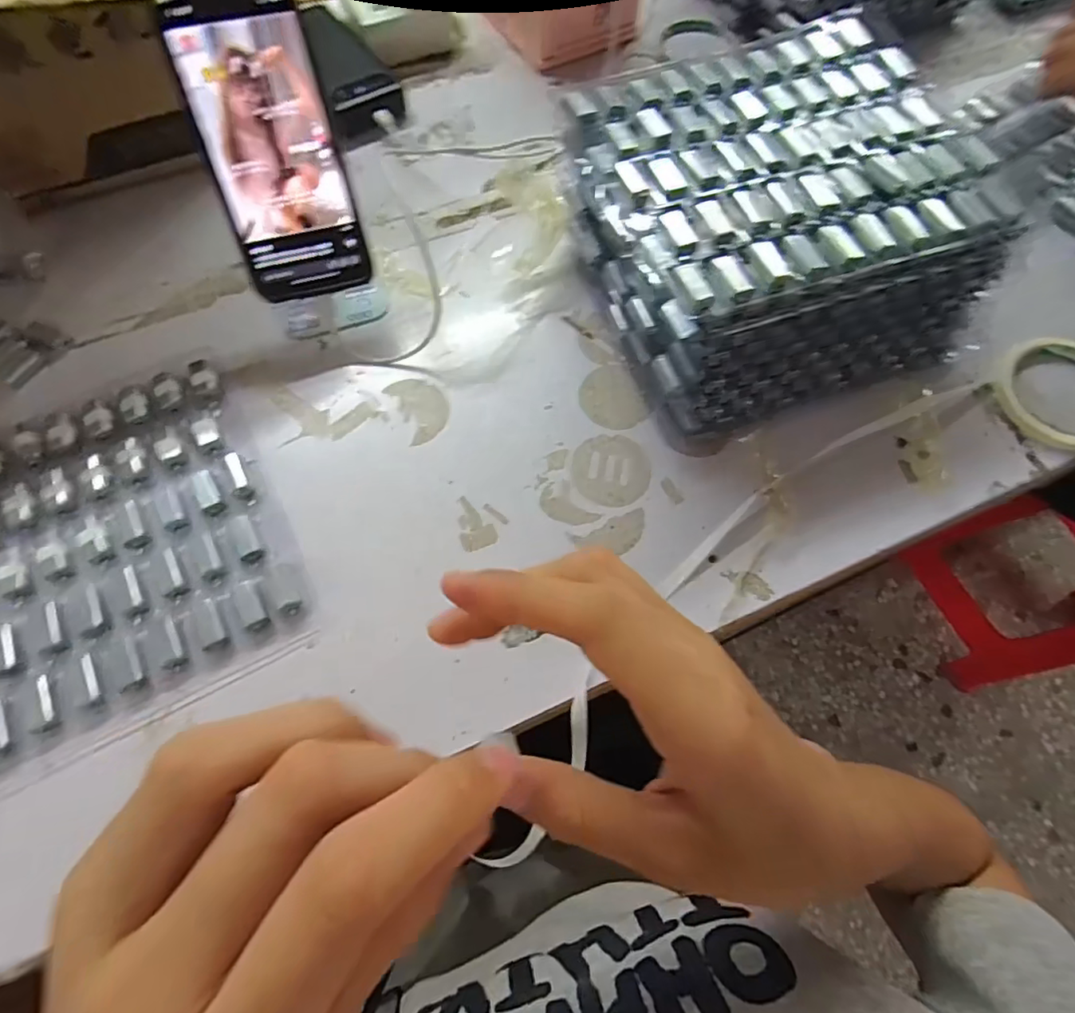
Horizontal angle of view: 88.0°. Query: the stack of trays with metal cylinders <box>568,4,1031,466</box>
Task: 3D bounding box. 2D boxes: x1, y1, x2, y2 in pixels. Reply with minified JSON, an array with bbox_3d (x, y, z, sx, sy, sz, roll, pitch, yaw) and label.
[{"bbox_3d":[0.163,-0.200,0.400,0.232,0.110,0.245,-18,70,-9],"label":"stack of trays with metal cylinders"}]

